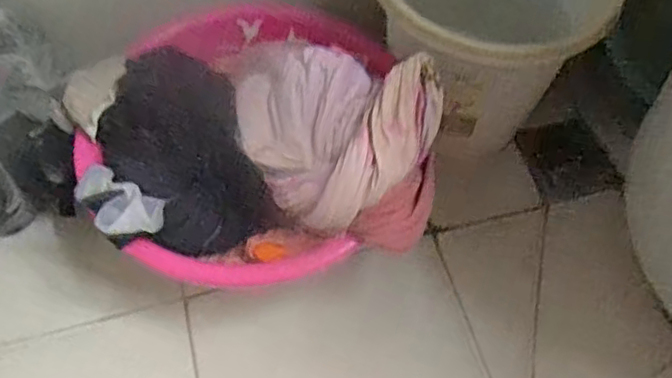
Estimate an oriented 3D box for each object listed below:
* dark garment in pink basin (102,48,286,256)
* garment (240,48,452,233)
[{"bbox_3d":[-0.169,-0.040,0.680,0.151,0.087,0.234,-21,60,-10],"label":"dark garment in pink basin"},{"bbox_3d":[-0.011,-0.055,0.584,0.192,0.075,0.156,14,60,10],"label":"garment"}]

